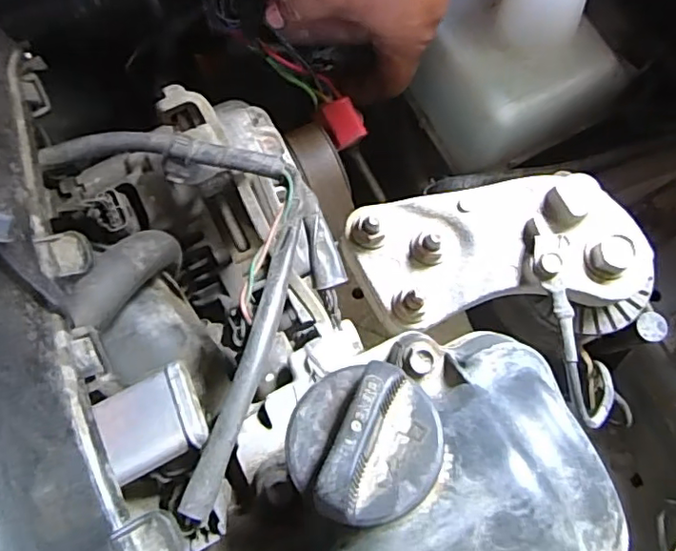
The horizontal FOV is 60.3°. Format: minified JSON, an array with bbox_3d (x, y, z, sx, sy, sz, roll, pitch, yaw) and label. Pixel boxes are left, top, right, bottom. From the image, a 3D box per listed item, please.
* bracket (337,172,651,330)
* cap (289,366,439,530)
[{"bbox_3d":[0.077,-0.014,0.282,0.139,0.027,0.064,-7,76,-2],"label":"bracket"},{"bbox_3d":[0.008,0.048,0.174,0.045,0.024,0.045,-4,60,7],"label":"cap"}]

